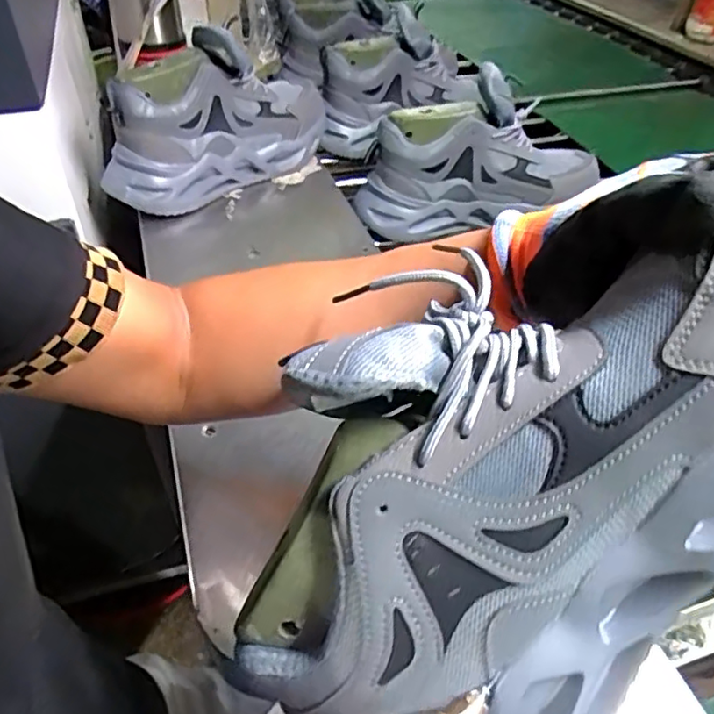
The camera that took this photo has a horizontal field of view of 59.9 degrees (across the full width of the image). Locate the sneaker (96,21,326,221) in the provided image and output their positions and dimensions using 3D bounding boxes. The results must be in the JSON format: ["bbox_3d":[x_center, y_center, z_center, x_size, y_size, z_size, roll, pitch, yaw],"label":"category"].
[{"bbox_3d":[-0.151,-0.282,0.722,0.306,0.143,0.087,-30,51,-27],"label":"sneaker"}]

